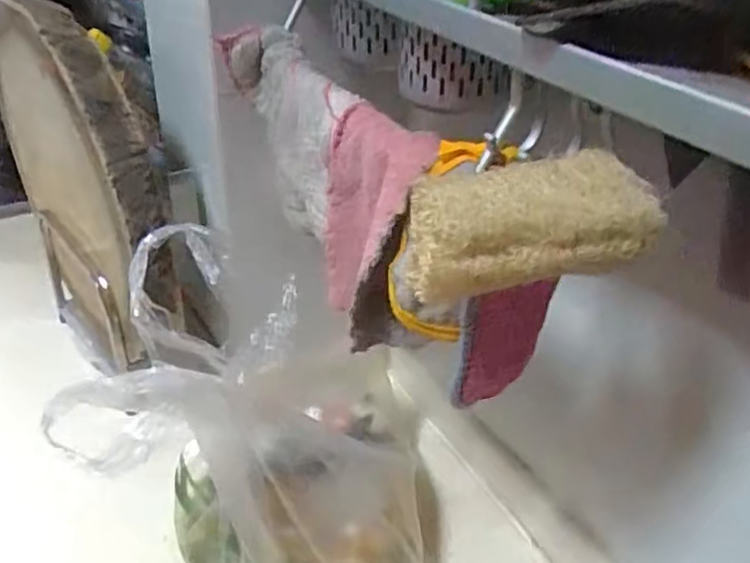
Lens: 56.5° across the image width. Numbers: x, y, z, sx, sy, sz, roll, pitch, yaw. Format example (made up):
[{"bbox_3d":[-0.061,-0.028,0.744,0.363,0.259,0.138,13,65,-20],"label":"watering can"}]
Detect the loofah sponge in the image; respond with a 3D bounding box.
[{"bbox_3d":[0.067,-0.023,0.305,0.099,0.048,0.039,-5,34,-11],"label":"loofah sponge"}]

